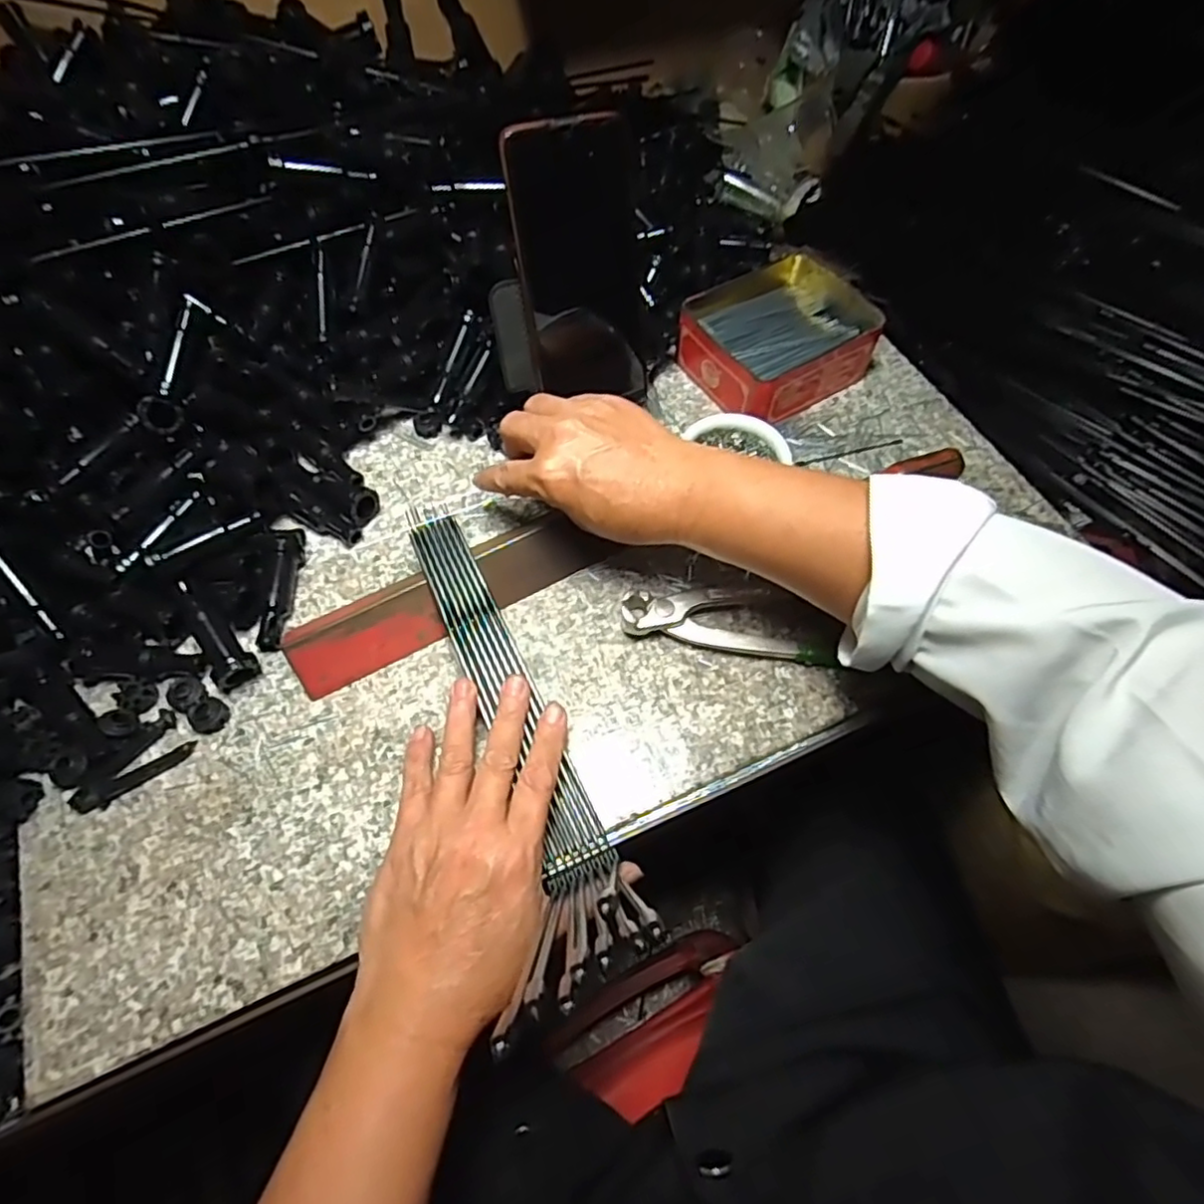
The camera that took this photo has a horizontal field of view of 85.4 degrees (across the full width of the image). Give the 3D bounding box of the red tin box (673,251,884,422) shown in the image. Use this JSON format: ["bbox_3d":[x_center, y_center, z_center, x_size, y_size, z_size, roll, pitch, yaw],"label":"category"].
[{"bbox_3d":[0.128,-0.199,0.484,0.129,0.042,0.110,-31,65,-16],"label":"red tin box"}]

